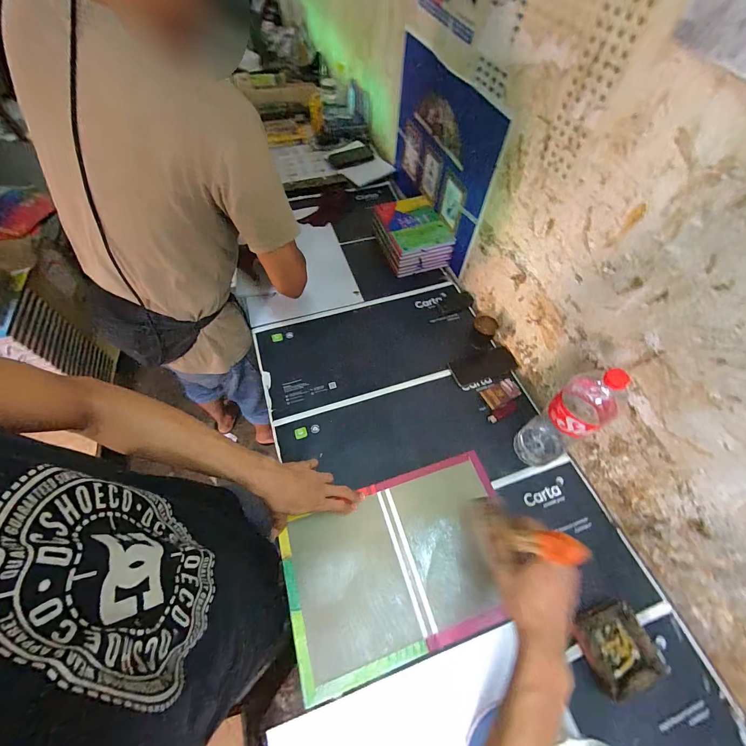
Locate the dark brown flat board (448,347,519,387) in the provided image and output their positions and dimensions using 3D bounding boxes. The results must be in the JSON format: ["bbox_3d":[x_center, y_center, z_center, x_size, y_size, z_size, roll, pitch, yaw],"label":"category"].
[{"bbox_3d":[0.291,-0.018,0.865,0.172,0.007,0.078,-16,60,-11],"label":"dark brown flat board"}]

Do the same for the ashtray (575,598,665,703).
[{"bbox_3d":[0.400,0.454,0.553,0.114,0.044,0.111,-13,60,-10],"label":"ashtray"}]

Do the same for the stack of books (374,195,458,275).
[{"bbox_3d":[0.108,-0.460,1.089,0.210,0.098,0.279,-16,60,-11],"label":"stack of books"}]

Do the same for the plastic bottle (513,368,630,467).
[{"bbox_3d":[0.365,0.088,0.618,0.104,0.314,0.091,-28,63,-18],"label":"plastic bottle"}]

